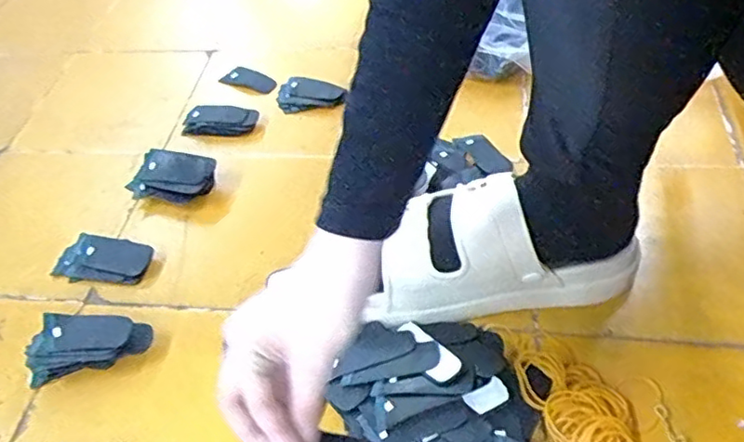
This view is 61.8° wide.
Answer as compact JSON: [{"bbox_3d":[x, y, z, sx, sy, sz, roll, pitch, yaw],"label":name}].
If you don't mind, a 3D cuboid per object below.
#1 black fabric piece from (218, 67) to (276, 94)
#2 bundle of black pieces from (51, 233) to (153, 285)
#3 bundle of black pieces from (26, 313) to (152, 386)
[{"bbox_3d":[-0.153,-0.178,0.781,0.076,0.004,0.033,23,55,24],"label":"black fabric piece"},{"bbox_3d":[-0.254,0.036,0.585,0.091,0.014,0.045,4,50,10],"label":"bundle of black pieces"},{"bbox_3d":[-0.234,0.101,0.513,0.099,0.034,0.042,-11,49,-3],"label":"bundle of black pieces"}]

